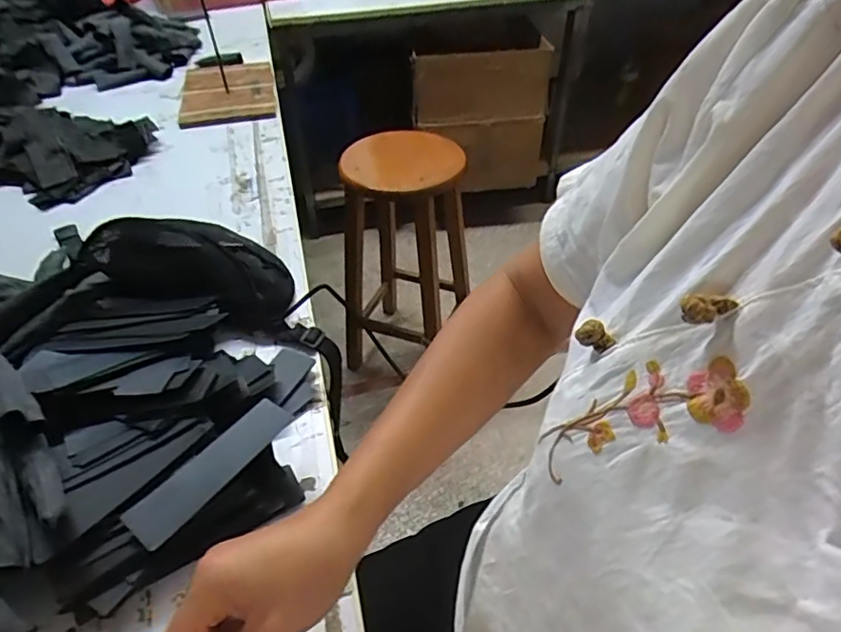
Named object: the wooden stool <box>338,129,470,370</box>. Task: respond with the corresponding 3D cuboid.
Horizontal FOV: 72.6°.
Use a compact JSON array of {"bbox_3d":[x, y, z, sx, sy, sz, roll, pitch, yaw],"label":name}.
[{"bbox_3d":[-0.050,-0.167,1.505,0.323,0.607,0.336,13,45,15],"label":"wooden stool"}]

